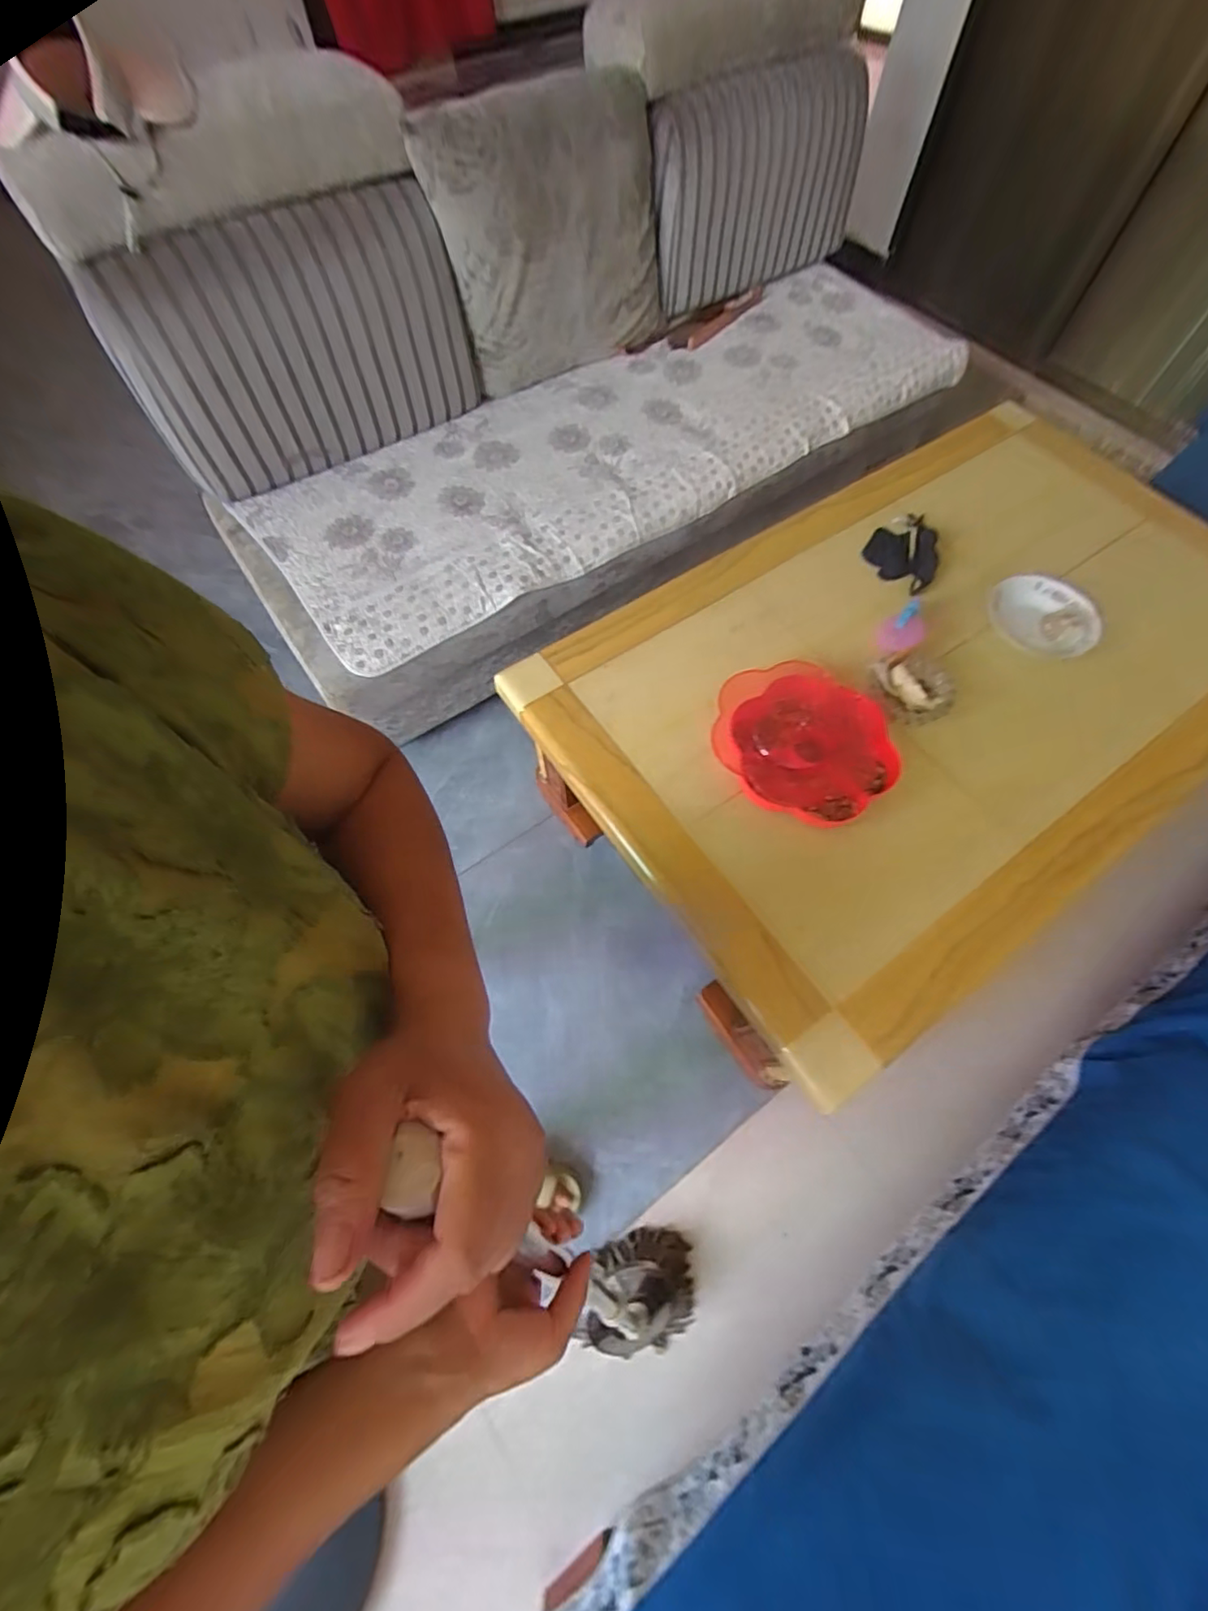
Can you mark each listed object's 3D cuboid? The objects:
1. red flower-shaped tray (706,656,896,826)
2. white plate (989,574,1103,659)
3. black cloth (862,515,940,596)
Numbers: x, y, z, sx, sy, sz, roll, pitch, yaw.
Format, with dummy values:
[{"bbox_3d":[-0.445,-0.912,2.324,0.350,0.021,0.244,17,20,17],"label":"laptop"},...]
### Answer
[{"bbox_3d":[0.334,-0.112,0.997,0.267,0.041,0.294,-38,71,-17],"label":"red flower-shaped tray"},{"bbox_3d":[0.832,-0.363,1.121,0.185,0.020,0.188,0,65,-1],"label":"white plate"},{"bbox_3d":[0.620,-0.525,1.198,0.144,0.024,0.196,36,69,15],"label":"black cloth"}]

